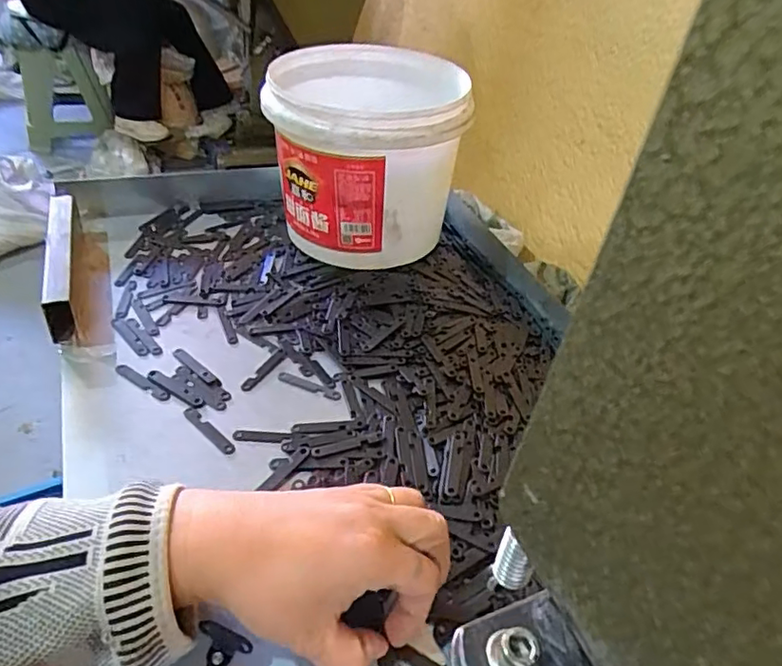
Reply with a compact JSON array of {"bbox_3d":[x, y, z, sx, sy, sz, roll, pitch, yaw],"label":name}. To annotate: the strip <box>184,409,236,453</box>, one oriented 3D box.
[{"bbox_3d":[-0.125,0.068,0.406,0.050,0.004,0.009,35,57,25],"label":"strip"}]

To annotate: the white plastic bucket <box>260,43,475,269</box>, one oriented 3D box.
[{"bbox_3d":[-0.025,-0.170,0.577,0.167,0.158,0.180,3,40,-3],"label":"white plastic bucket"}]

